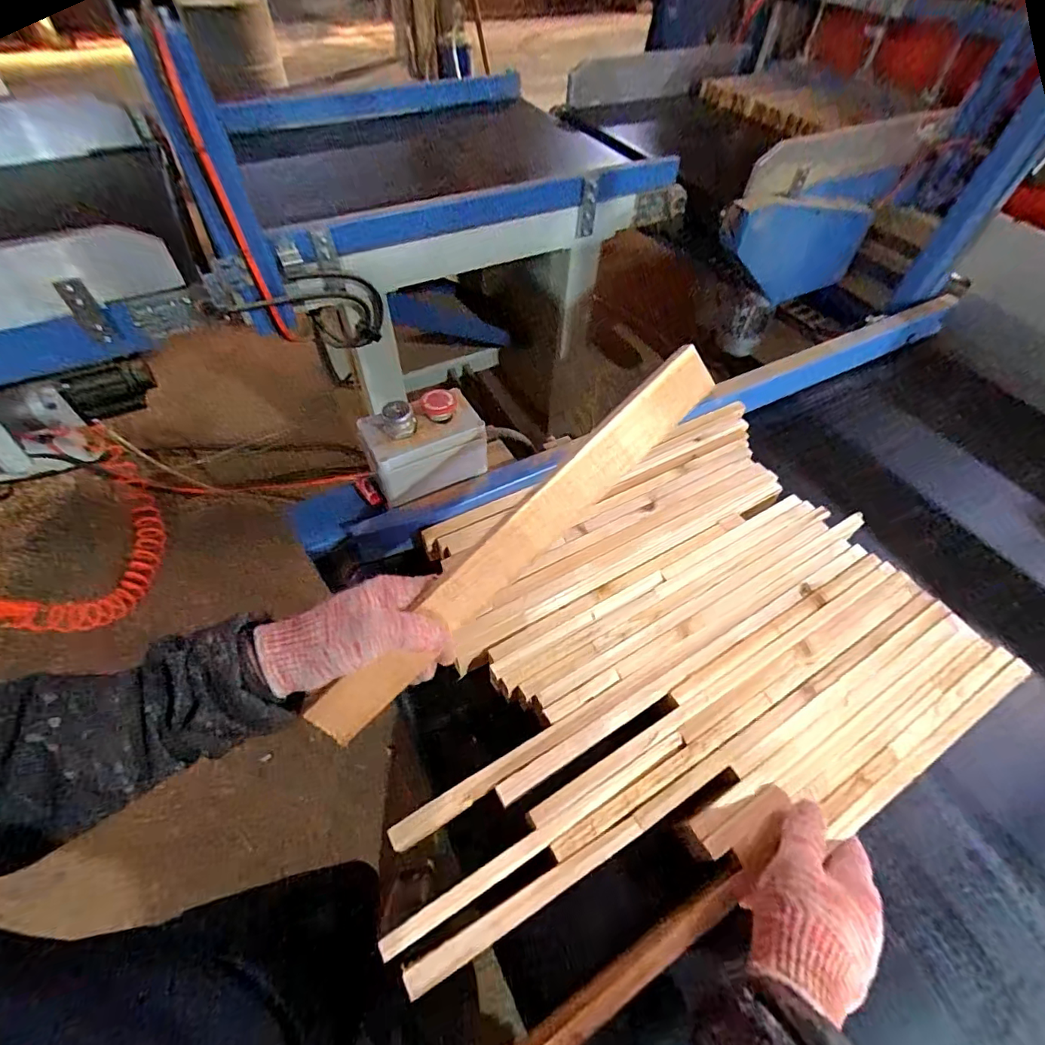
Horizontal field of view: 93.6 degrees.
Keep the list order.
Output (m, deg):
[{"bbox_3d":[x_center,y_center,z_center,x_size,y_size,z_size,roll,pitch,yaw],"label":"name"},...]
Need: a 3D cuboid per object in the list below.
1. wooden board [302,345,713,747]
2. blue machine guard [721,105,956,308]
[{"bbox_3d":[0.002,0.013,0.421,0.445,0.054,0.014,-43,20,-8],"label":"wooden board"},{"bbox_3d":[0.879,-0.876,1.424,0.717,0.419,0.140,-27,54,-21],"label":"blue machine guard"}]

